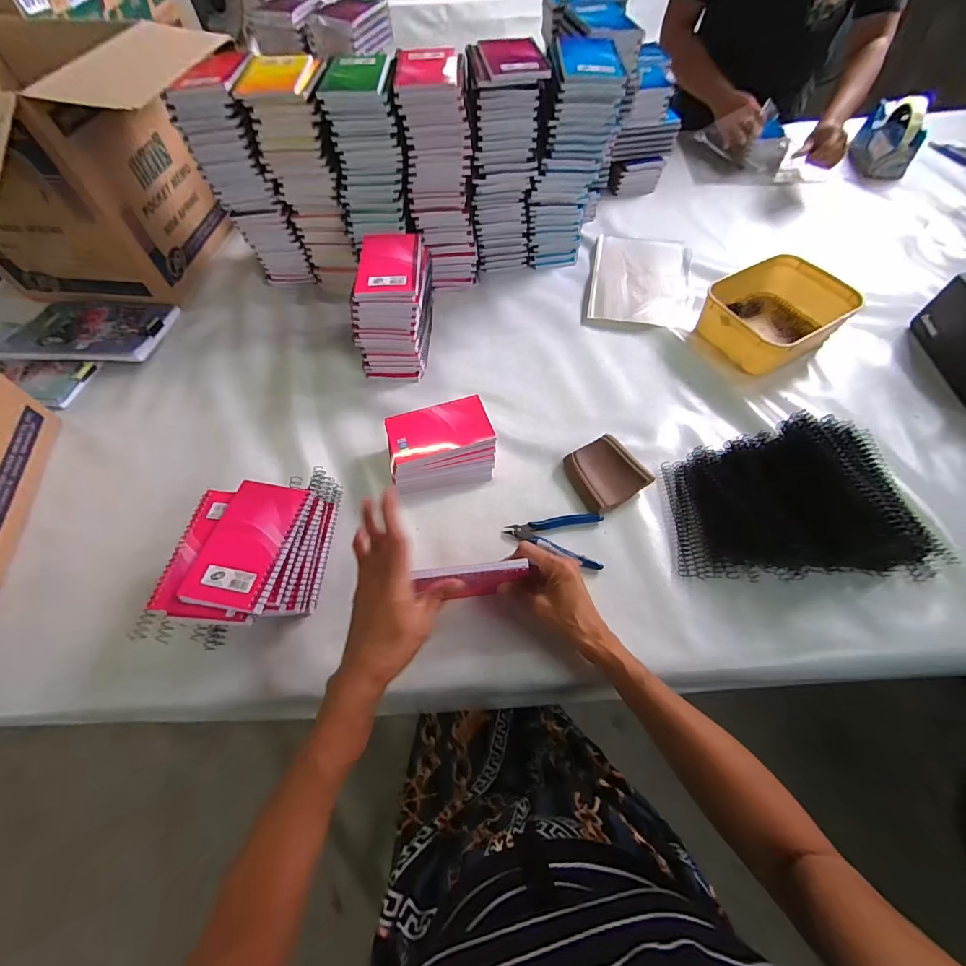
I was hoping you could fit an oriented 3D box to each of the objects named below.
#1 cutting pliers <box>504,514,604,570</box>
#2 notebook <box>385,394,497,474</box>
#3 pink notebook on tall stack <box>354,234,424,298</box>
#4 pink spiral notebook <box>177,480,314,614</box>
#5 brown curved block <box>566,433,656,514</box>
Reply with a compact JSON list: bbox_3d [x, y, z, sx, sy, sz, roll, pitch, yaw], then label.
[{"bbox_3d":[0.092,0.055,0.506,0.116,0.009,0.069,18,60,10],"label":"cutting pliers"},{"bbox_3d":[-0.057,-0.067,0.538,0.133,0.013,0.083,-16,60,-10],"label":"notebook"},{"bbox_3d":[-0.127,-0.303,0.573,0.084,0.011,0.129,-3,59,-2],"label":"pink notebook on tall stack"},{"bbox_3d":[-0.239,0.060,0.423,0.083,0.009,0.132,8,59,4],"label":"pink spiral notebook"},{"bbox_3d":[0.157,-0.012,0.535,0.080,0.029,0.086,-23,62,-13],"label":"brown curved block"}]

